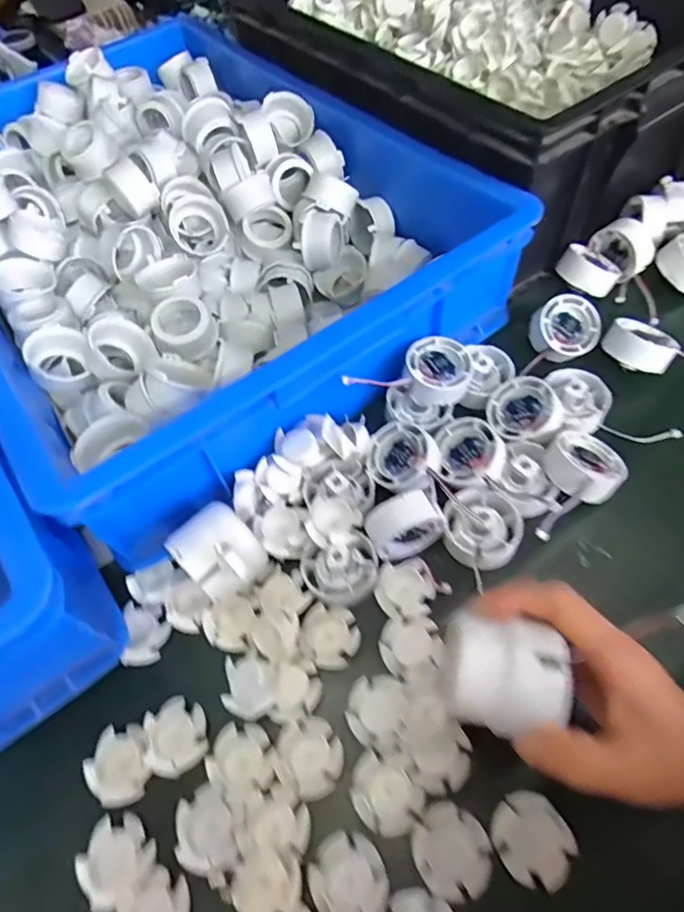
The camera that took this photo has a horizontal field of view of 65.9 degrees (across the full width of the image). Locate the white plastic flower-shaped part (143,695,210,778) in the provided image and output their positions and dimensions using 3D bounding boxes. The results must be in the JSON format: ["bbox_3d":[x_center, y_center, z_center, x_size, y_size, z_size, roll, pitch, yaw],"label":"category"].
[{"bbox_3d":[-0.106,0.180,0.340,0.037,0.014,0.042,-20,59,-9],"label":"white plastic flower-shaped part"}]

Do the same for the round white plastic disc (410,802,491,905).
[{"bbox_3d":[0.061,0.219,0.291,0.042,0.004,0.040,28,64,20],"label":"round white plastic disc"}]

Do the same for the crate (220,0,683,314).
[{"bbox_3d":[0.157,-0.423,0.575,0.348,0.152,0.450,-33,61,-16],"label":"crate"}]

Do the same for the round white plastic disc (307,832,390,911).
[{"bbox_3d":[0.004,0.234,0.290,0.040,0.012,0.043,-2,58,3],"label":"round white plastic disc"}]

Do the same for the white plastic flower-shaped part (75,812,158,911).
[{"bbox_3d":[-0.133,0.235,0.307,0.038,0.012,0.039,34,66,22],"label":"white plastic flower-shaped part"}]

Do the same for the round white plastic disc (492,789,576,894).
[{"bbox_3d":[0.106,0.210,0.289,0.038,0.005,0.043,-33,62,-16],"label":"round white plastic disc"}]

